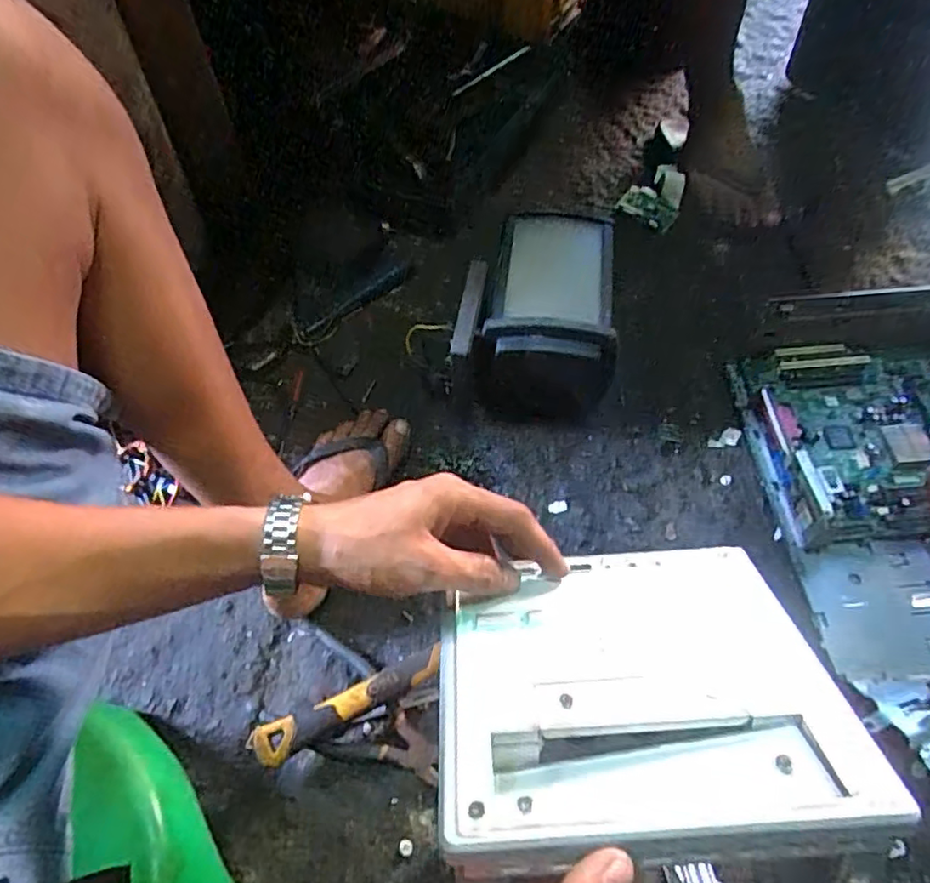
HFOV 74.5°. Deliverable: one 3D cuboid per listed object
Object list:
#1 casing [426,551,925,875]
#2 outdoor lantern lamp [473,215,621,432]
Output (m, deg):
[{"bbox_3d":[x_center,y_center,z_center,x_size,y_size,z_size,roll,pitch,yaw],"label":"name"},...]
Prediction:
[{"bbox_3d":[0.084,0.126,0.323,0.191,0.025,0.171,-4,32,1],"label":"casing"},{"bbox_3d":[0.090,-0.132,0.720,0.155,0.157,0.198,3,60,5],"label":"outdoor lantern lamp"}]

